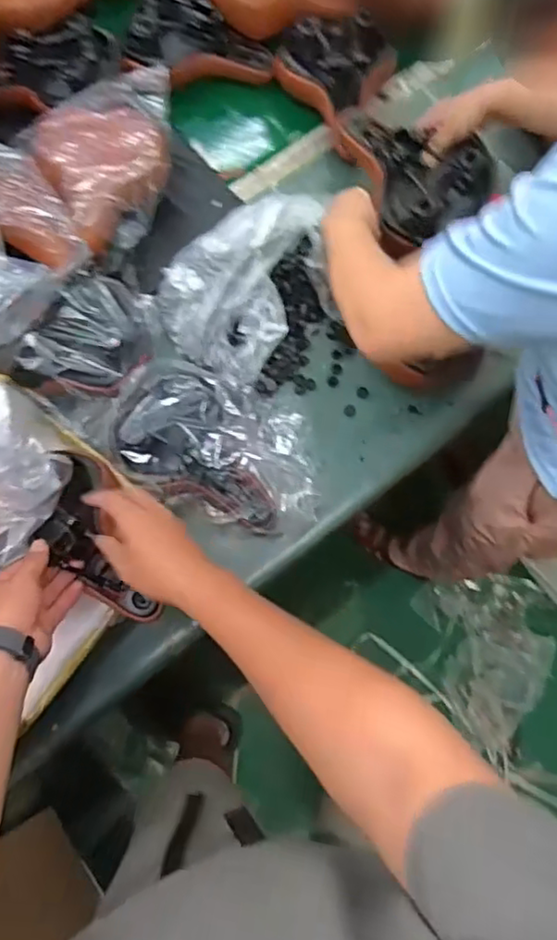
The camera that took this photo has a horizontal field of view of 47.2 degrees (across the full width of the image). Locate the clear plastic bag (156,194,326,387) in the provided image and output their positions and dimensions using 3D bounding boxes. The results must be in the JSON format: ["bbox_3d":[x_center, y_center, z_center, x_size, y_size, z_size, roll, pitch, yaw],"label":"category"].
[{"bbox_3d":[-0.052,-0.290,0.952,0.190,0.063,0.297,29,76,6],"label":"clear plastic bag"}]

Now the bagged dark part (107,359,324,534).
[{"bbox_3d":[-0.078,-0.040,0.858,0.280,0.115,0.181,20,75,4],"label":"bagged dark part"}]

